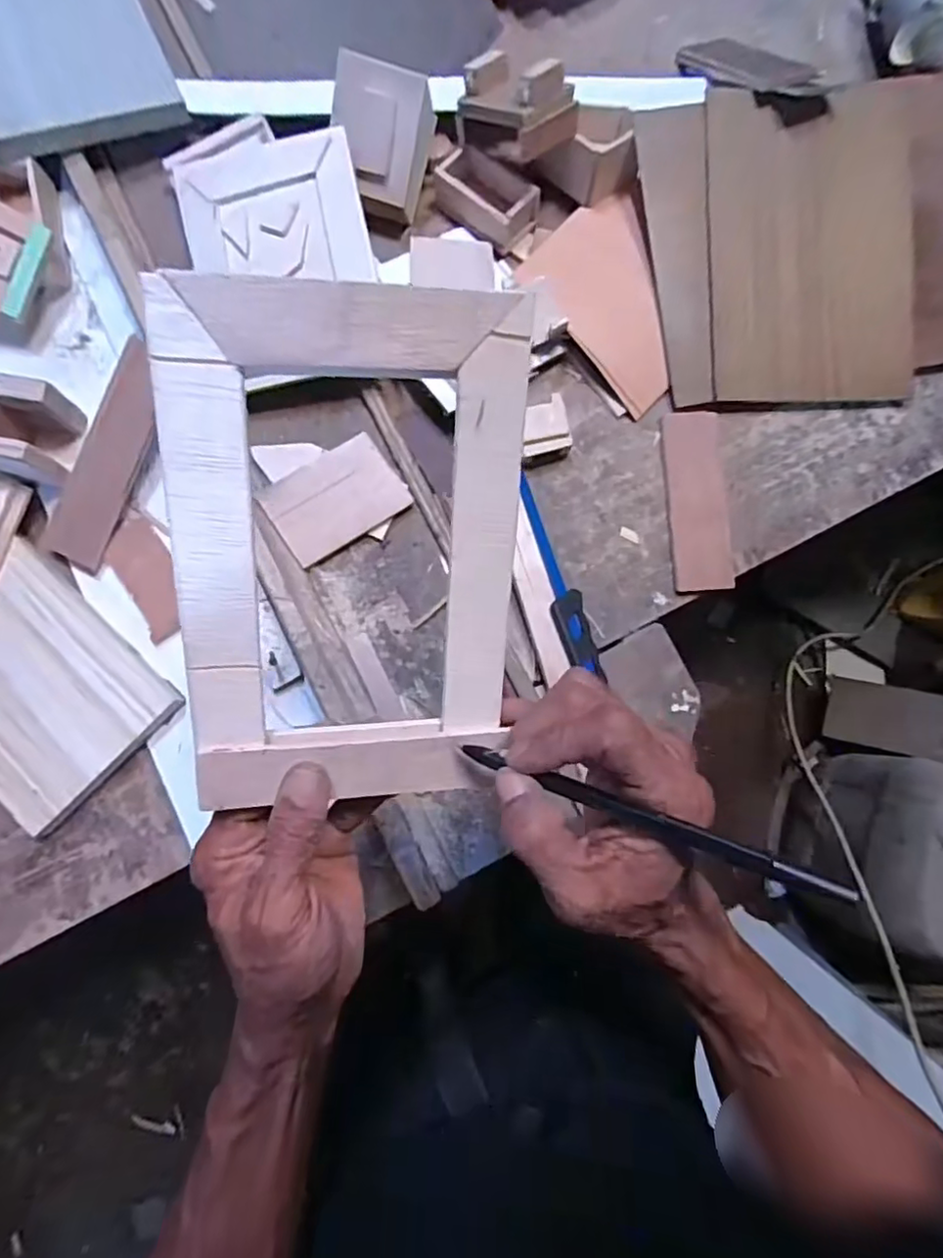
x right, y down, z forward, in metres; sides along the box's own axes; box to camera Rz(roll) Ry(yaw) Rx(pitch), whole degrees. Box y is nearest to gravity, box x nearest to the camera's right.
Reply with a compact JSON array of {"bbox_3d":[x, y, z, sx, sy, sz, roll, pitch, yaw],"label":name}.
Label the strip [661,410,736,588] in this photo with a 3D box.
[{"bbox_3d":[0.203,-0.115,0.539,0.053,0.010,0.161,-2,81,-2],"label":"strip"}]

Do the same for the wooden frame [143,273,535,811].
[{"bbox_3d":[-0.046,-0.023,0.243,0.131,0.011,0.202,-2,109,-14],"label":"wooden frame"}]

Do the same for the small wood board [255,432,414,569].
[{"bbox_3d":[-0.113,-0.111,0.510,0.108,0.008,0.075,-36,84,-7],"label":"small wood board"}]

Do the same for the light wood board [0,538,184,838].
[{"bbox_3d":[-0.351,0.042,0.477,0.194,0.018,0.147,43,82,5],"label":"light wood board"}]

